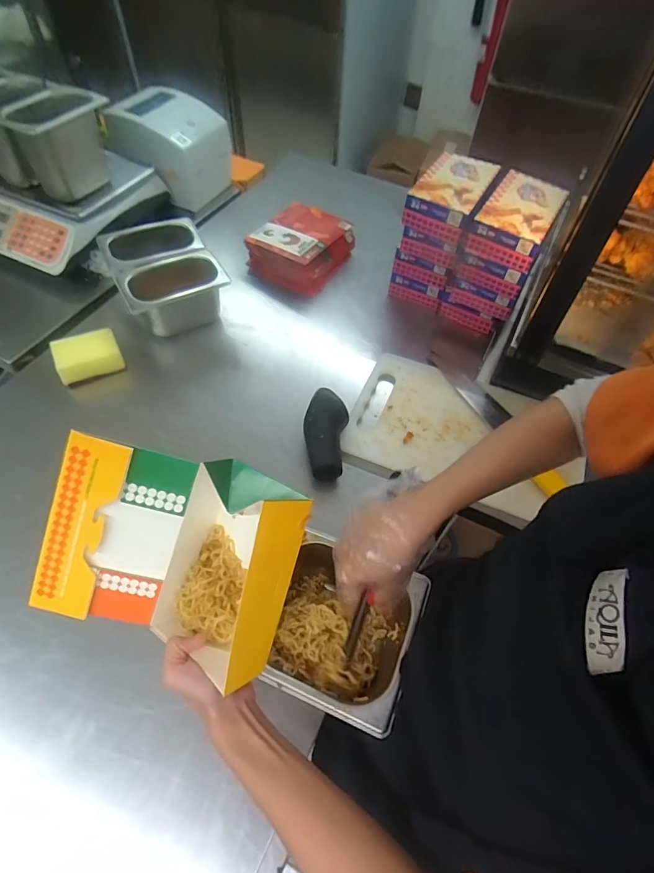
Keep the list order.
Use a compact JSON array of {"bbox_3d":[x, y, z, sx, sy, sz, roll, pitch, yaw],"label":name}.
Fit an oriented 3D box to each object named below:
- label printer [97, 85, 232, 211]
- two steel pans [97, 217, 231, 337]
[{"bbox_3d":[-0.382,-0.687,1.043,0.250,0.158,0.193,26,59,13],"label":"label printer"},{"bbox_3d":[-0.306,-0.300,0.838,0.177,0.106,0.230,-24,61,-18],"label":"two steel pans"}]

